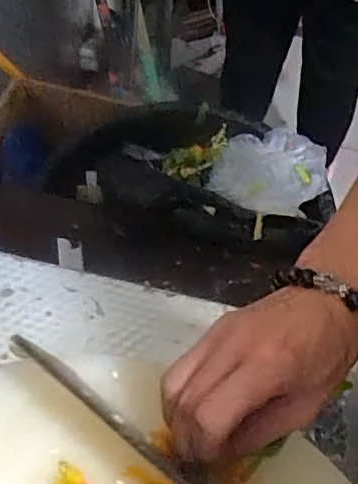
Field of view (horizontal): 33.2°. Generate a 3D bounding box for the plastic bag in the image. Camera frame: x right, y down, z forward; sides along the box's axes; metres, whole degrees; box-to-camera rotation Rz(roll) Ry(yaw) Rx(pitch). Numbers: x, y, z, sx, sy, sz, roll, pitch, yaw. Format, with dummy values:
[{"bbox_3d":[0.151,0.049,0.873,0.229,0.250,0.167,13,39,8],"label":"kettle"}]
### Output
[{"bbox_3d":[0.145,-0.101,0.876,0.179,0.053,0.149,-30,65,-19],"label":"plastic bag"}]

